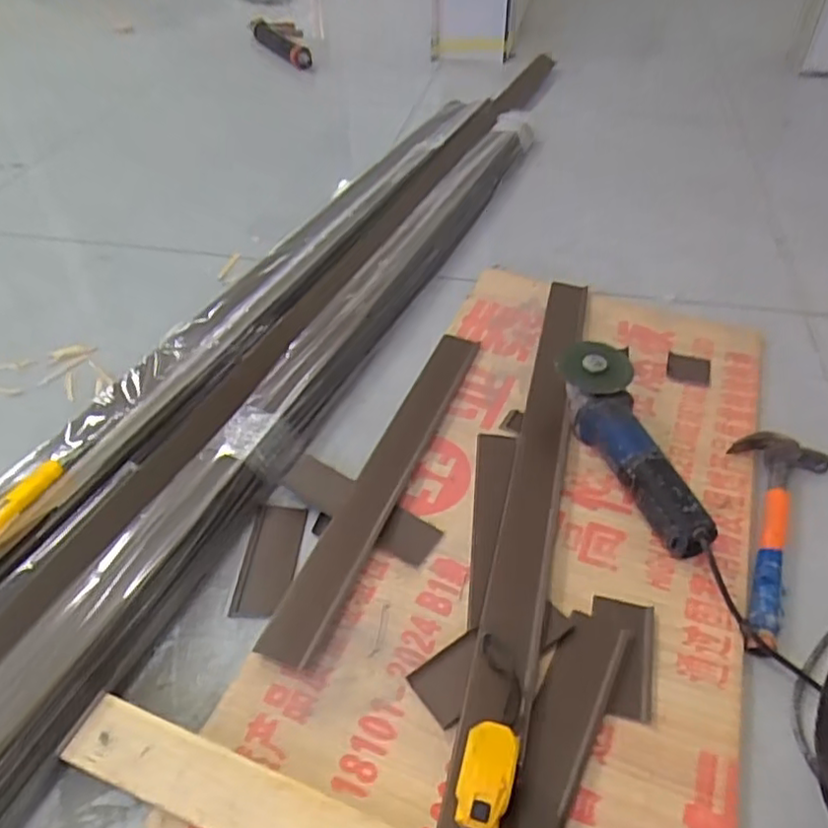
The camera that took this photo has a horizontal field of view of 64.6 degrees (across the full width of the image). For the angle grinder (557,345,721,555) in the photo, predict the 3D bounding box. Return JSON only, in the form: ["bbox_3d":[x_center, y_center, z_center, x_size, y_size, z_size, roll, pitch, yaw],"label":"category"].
[{"bbox_3d":[0.243,0.033,0.769,0.103,0.090,0.286,-5,42,-3],"label":"angle grinder"}]

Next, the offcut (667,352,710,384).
[{"bbox_3d":[0.392,-0.066,0.933,0.058,0.010,0.061,13,44,17],"label":"offcut"}]

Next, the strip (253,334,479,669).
[{"bbox_3d":[-0.029,0.057,0.806,0.065,0.020,0.534,14,45,18],"label":"strip"}]

